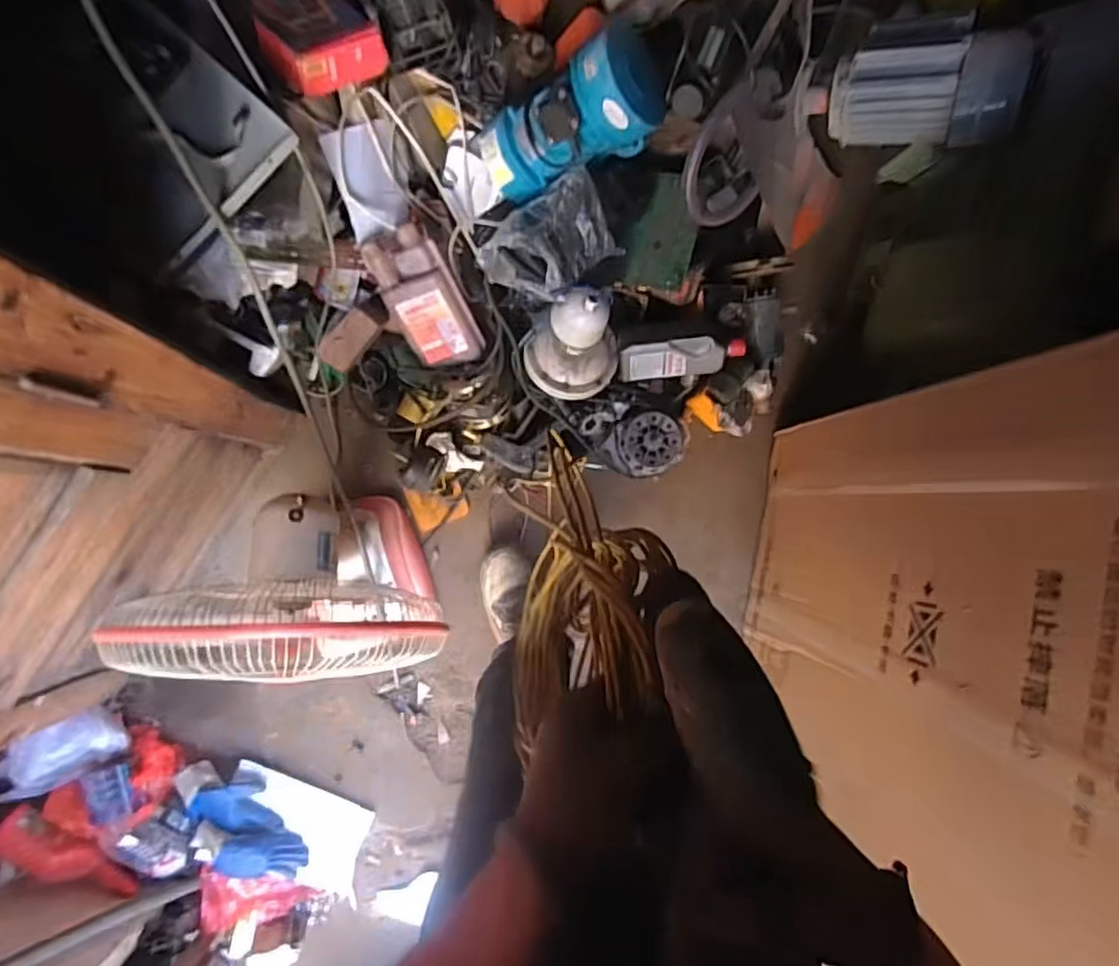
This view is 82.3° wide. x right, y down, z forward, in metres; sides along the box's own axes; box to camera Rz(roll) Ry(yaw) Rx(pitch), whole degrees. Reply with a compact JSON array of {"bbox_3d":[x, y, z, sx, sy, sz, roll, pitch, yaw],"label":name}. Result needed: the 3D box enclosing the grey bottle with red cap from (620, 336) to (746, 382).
[{"bbox_3d":[0.228,-0.229,1.169,0.224,0.072,0.058,-4,88,-8],"label":"grey bottle with red cap"}]

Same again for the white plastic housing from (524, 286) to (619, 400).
[{"bbox_3d":[0.032,-0.237,1.098,0.165,0.201,0.150,23,85,-6],"label":"white plastic housing"}]

